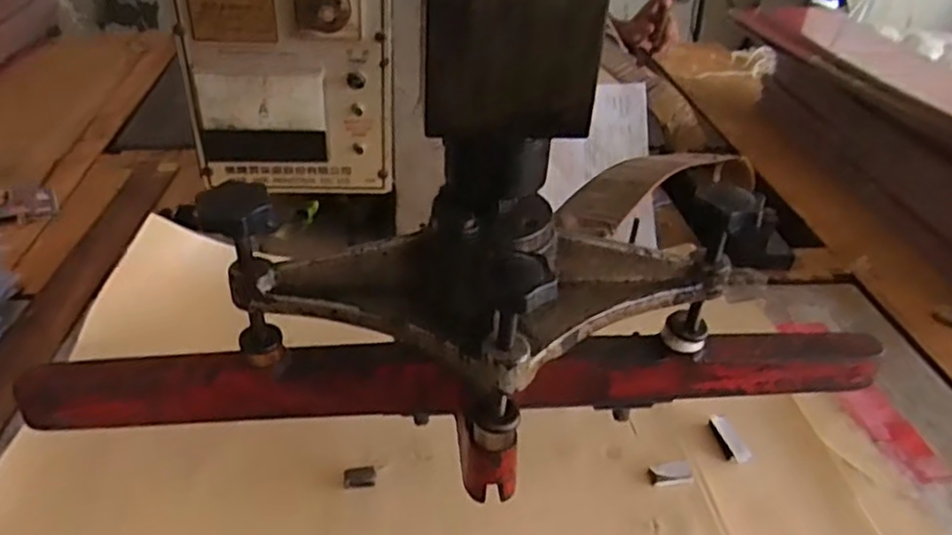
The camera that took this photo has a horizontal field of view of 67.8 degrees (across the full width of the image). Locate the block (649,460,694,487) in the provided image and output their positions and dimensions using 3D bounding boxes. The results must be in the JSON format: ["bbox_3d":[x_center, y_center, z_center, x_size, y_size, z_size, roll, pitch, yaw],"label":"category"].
[{"bbox_3d":[0.124,0.130,0.450,0.026,0.008,0.016,-2,34,-9],"label":"block"}]

